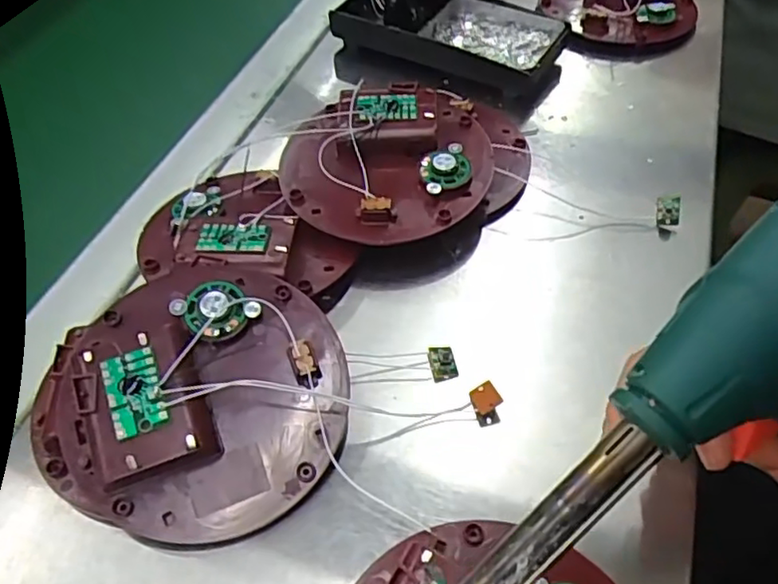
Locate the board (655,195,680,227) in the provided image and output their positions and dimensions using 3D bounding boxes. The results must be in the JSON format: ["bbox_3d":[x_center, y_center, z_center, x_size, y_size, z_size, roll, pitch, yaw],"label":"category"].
[{"bbox_3d":[0.159,-0.046,0.363,0.012,0.017,0.004,-3,18,6],"label":"board"}]

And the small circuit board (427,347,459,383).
[{"bbox_3d":[0.026,0.034,0.309,0.013,0.004,0.017,-14,69,1],"label":"small circuit board"}]

